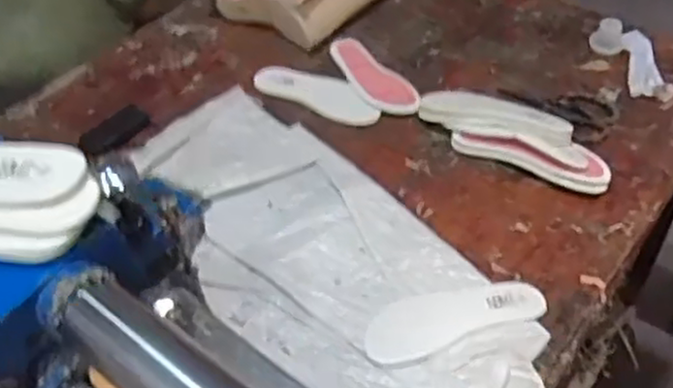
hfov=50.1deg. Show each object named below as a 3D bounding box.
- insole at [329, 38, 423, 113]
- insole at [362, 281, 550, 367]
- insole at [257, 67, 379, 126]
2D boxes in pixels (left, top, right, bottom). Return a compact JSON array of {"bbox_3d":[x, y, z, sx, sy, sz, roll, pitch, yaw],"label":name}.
[{"bbox_3d":[0.057,-0.194,1.157,0.079,0.011,0.215,-21,50,-15],"label":"insole"},{"bbox_3d":[0.135,0.140,0.842,0.215,0.005,0.079,-17,49,-11],"label":"insole"},{"bbox_3d":[-0.027,-0.165,1.135,0.214,0.015,0.080,23,54,22],"label":"insole"}]

